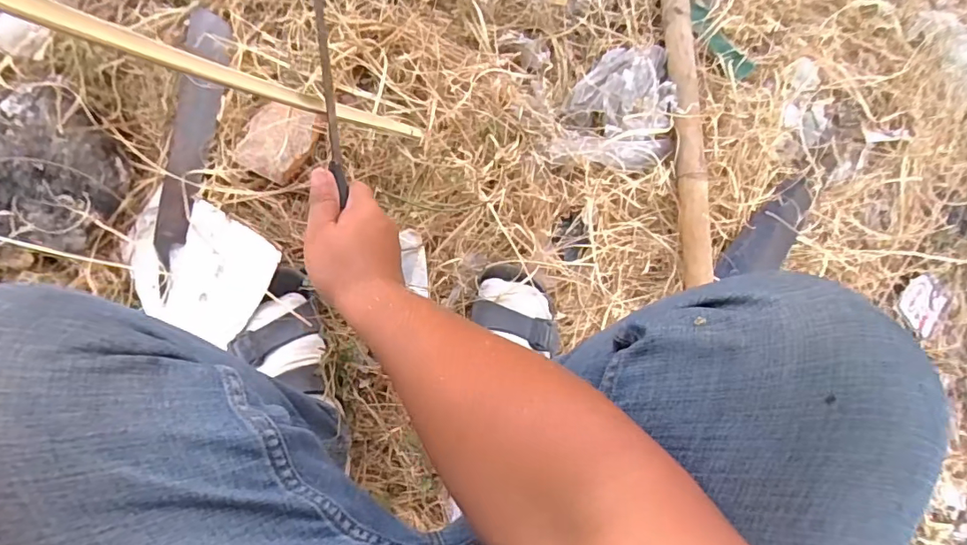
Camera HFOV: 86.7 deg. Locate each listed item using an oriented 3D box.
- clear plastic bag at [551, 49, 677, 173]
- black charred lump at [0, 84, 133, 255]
[{"bbox_3d":[0.162,-0.207,0.631,0.146,0.041,0.146,1,88,-7],"label":"clear plastic bag"},{"bbox_3d":[-0.501,-0.106,0.525,0.246,0.072,0.166,5,85,-9],"label":"black charred lump"}]

